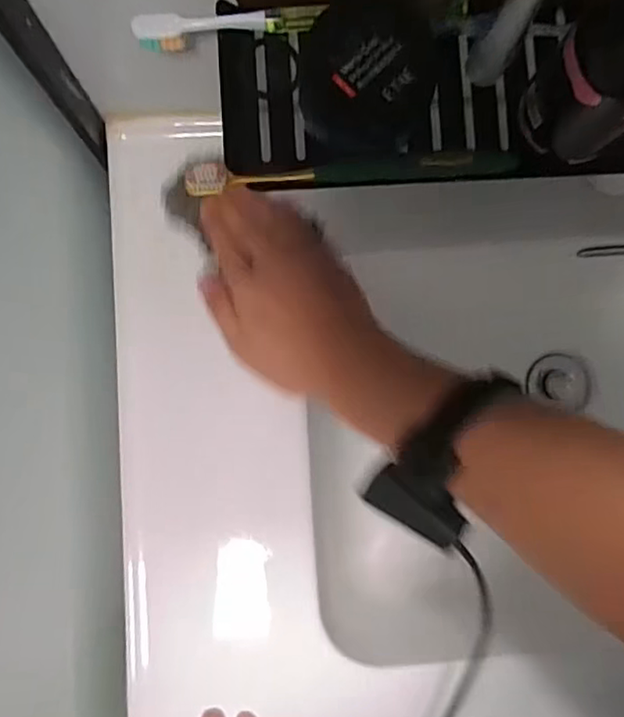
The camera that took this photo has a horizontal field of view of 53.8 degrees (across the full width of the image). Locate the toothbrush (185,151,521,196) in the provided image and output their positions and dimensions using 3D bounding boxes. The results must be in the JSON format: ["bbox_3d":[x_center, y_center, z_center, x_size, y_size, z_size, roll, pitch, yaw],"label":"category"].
[{"bbox_3d":[0.022,-0.108,0.350,0.186,0.014,0.017,-4,85,-3],"label":"toothbrush"}]

